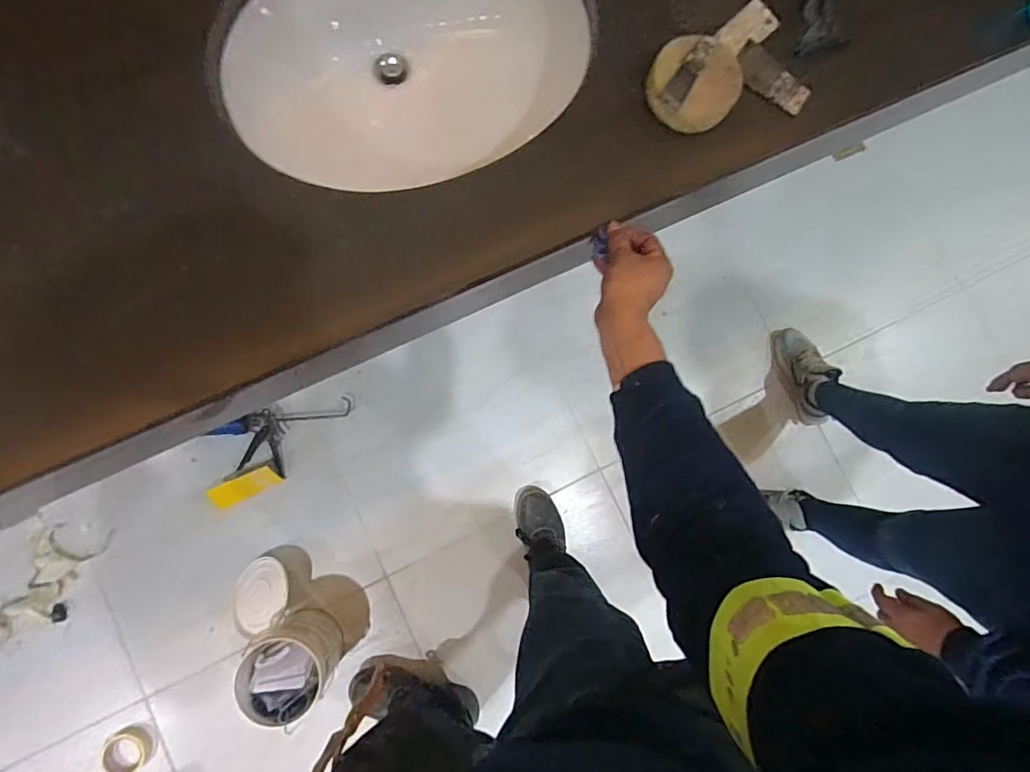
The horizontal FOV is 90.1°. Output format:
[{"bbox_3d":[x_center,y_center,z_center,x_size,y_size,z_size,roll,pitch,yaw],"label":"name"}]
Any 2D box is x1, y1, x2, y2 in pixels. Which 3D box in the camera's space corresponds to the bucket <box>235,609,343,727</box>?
[{"bbox_3d":[-0.501,0.622,1.171,0.178,0.208,0.178,1,85,-6],"label":"bucket"}]

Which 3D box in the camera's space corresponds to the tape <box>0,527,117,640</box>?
[{"bbox_3d":[-1.155,0.471,1.219,0.406,0.031,0.213,-30,88,-7],"label":"tape"}]

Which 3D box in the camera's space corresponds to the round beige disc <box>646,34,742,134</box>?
[{"bbox_3d":[0.202,-0.344,0.587,0.101,0.029,0.097,1,83,-4],"label":"round beige disc"}]

